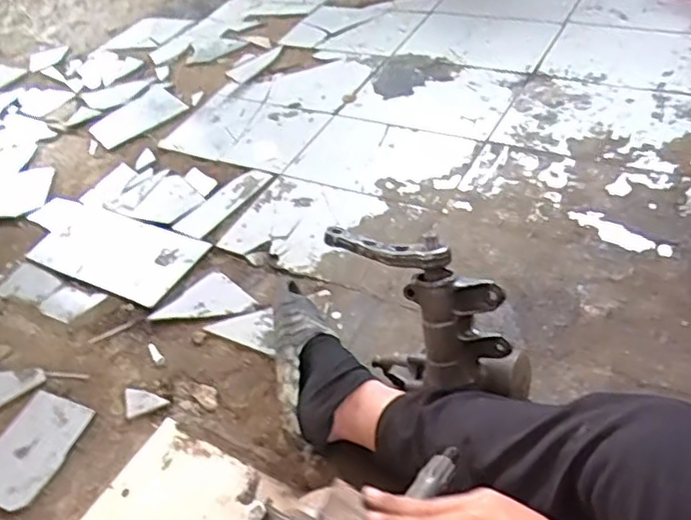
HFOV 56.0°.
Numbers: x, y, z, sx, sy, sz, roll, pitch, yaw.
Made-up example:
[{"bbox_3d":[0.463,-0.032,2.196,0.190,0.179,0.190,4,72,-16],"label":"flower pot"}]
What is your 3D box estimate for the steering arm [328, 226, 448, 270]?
[{"bbox_3d":[0.051,-0.015,0.840,0.170,0.034,0.030,12,49,22],"label":"steering arm"}]

